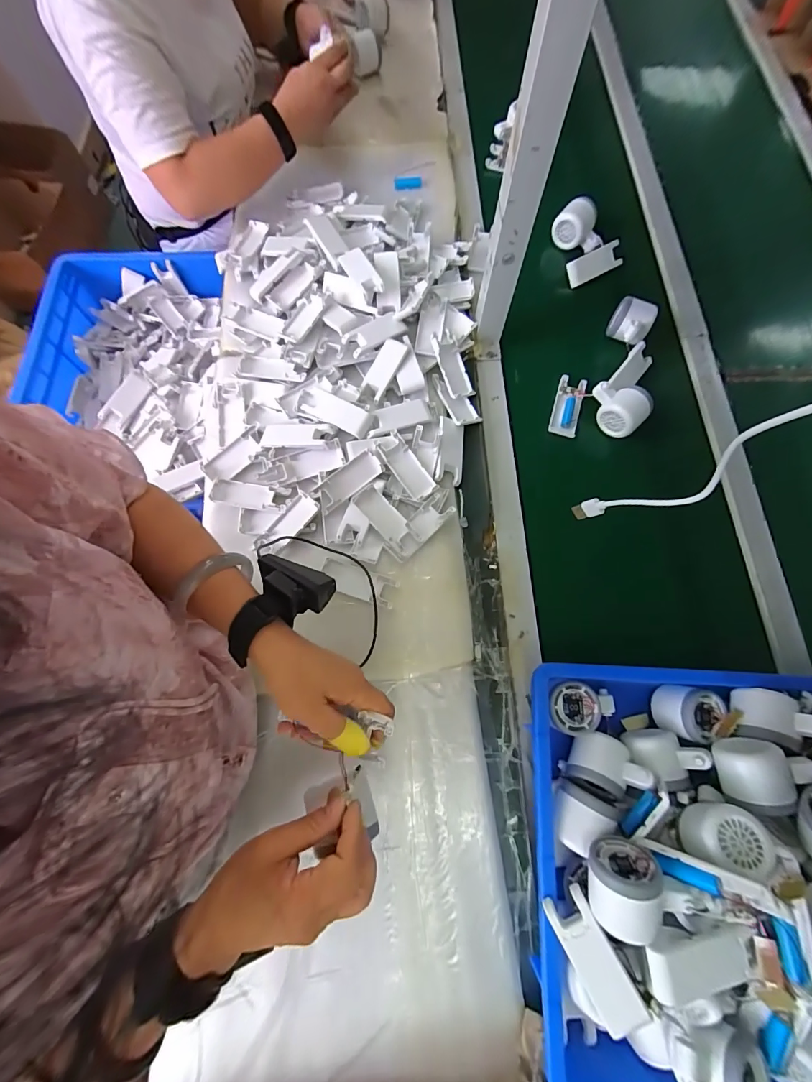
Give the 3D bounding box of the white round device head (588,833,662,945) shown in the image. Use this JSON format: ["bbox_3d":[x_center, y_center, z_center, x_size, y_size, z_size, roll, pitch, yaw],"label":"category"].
[{"bbox_3d":[0.197,0.314,0.361,0.059,0.055,0.058,0,97,22],"label":"white round device head"}]

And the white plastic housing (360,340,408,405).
[{"bbox_3d":[-0.034,-0.257,0.601,0.035,0.012,0.095,27,88,8],"label":"white plastic housing"}]

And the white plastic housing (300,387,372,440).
[{"bbox_3d":[-0.099,-0.182,0.563,0.106,0.021,0.040,27,75,8],"label":"white plastic housing"}]

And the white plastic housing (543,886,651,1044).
[{"bbox_3d":[0.168,0.377,0.360,0.040,0.035,0.103,-26,75,-7],"label":"white plastic housing"}]

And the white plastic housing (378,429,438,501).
[{"bbox_3d":[0.002,-0.102,0.553,0.037,0.012,0.096,-37,87,-2],"label":"white plastic housing"}]

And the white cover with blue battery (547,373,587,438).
[{"bbox_3d":[0.250,-0.209,0.619,0.040,0.014,0.096,15,74,5],"label":"white cover with blue battery"}]

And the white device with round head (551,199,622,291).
[{"bbox_3d":[0.319,-0.522,0.707,0.092,0.089,0.115,-14,74,-4],"label":"white device with round head"}]

